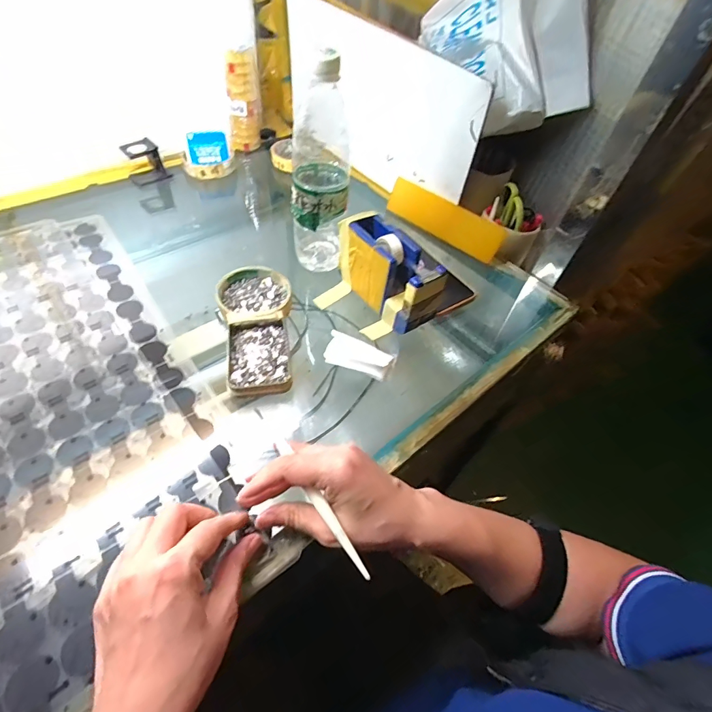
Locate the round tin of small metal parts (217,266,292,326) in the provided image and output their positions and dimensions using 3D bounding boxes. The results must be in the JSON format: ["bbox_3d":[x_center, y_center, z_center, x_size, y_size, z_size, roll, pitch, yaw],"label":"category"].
[{"bbox_3d":[-0.115,-0.068,0.445,0.081,0.015,0.089,3,52,-4],"label":"round tin of small metal parts"}]

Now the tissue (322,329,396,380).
[{"bbox_3d":[0.003,-0.002,0.410,0.067,0.019,0.034,21,53,10],"label":"tissue"}]

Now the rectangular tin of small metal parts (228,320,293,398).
[{"bbox_3d":[-0.098,-0.001,0.396,0.059,0.011,0.090,-7,53,-11],"label":"rectangular tin of small metal parts"}]

